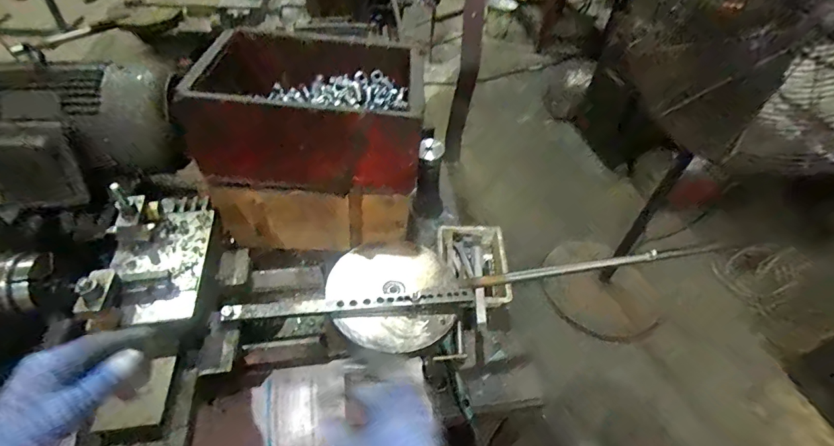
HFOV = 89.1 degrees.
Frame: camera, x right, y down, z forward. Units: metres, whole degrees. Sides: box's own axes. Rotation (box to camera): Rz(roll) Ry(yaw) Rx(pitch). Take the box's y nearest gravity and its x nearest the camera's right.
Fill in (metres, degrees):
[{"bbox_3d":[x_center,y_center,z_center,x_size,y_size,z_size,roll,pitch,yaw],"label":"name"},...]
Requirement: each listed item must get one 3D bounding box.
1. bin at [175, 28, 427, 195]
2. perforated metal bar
[{"bbox_3d":[-0.194,-0.221,0.763,0.388,0.148,0.307,3,45,-4],"label":"bin"},{"bbox_3d":[-0.087,0.115,0.583,0.330,0.027,0.022,-2,46,-9],"label":"perforated metal bar"}]

